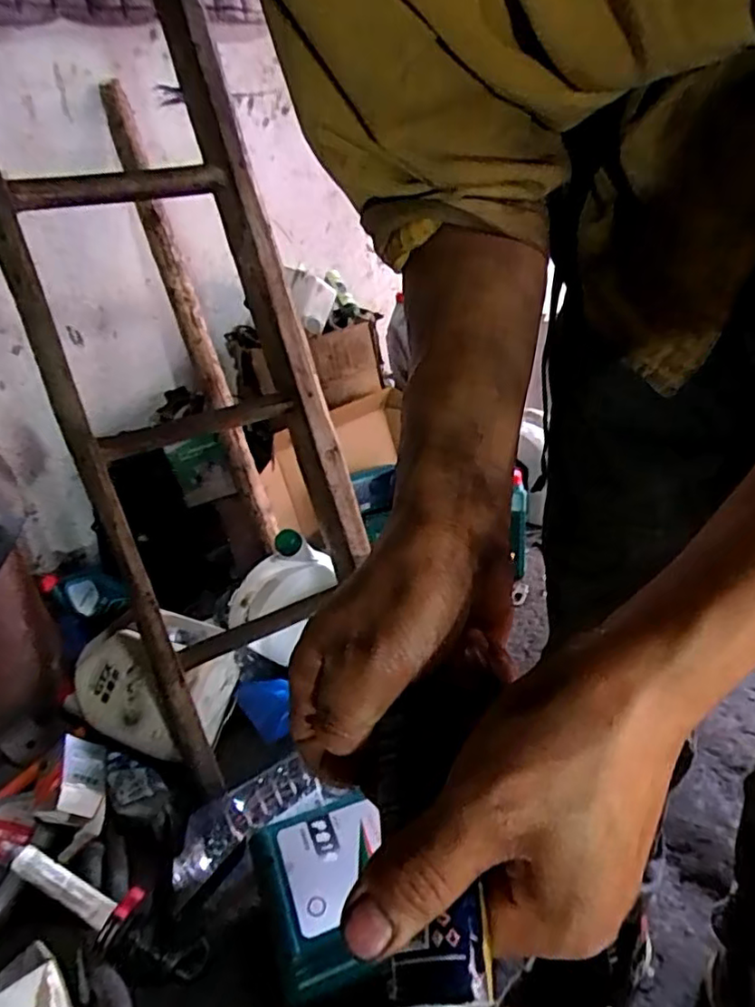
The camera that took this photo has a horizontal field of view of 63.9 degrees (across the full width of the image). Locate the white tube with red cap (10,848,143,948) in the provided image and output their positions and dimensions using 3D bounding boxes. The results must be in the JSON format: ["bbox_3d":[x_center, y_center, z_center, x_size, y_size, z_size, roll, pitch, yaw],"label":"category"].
[{"bbox_3d":[-0.375,0.475,0.748,0.158,0.023,0.057,27,31,5],"label":"white tube with red cap"}]

